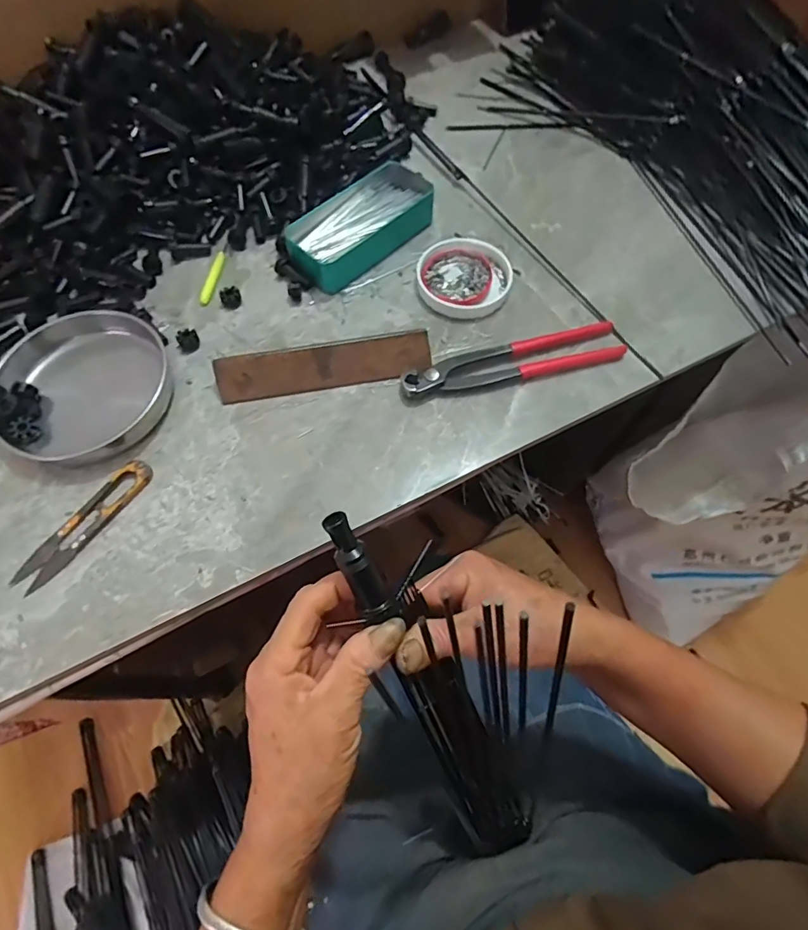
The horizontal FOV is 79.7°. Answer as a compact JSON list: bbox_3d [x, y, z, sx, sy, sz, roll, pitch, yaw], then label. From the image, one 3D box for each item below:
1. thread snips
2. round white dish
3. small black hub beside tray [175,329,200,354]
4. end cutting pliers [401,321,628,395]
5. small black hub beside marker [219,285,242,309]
[{"bbox_3d":[-0.237,0.042,0.359,0.026,0.009,0.116,34,68,14],"label":"thread snips"},{"bbox_3d":[0.058,-0.180,0.462,0.087,0.016,0.087,0,65,-1],"label":"round white dish"},{"bbox_3d":[-0.192,-0.111,0.433,0.018,0.013,0.016,-29,68,-14],"label":"small black hub beside tray"},{"bbox_3d":[0.094,-0.092,0.420,0.192,0.018,0.041,-11,65,-6],"label":"end cutting pliers"},{"bbox_3d":[-0.162,-0.157,0.454,0.019,0.014,0.014,-23,67,-12],"label":"small black hub beside marker"}]

